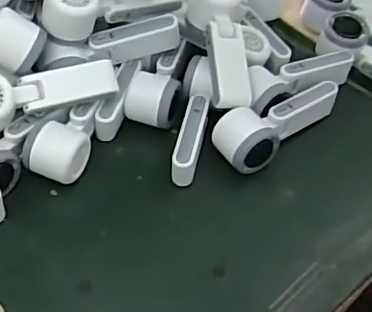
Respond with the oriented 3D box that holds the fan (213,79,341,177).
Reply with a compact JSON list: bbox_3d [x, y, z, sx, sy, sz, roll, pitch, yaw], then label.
[{"bbox_3d":[0.105,-0.039,0.664,0.165,0.064,0.062,-31,58,-25],"label":"fan"}]

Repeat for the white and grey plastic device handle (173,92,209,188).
[{"bbox_3d":[0.006,-0.020,0.627,0.024,0.037,0.104,12,70,7],"label":"white and grey plastic device handle"}]

